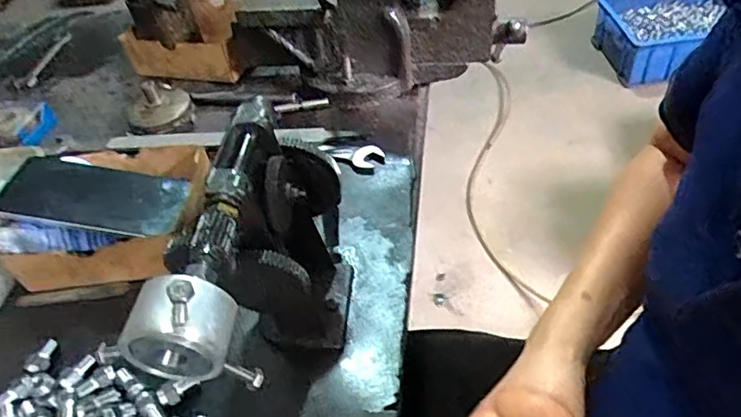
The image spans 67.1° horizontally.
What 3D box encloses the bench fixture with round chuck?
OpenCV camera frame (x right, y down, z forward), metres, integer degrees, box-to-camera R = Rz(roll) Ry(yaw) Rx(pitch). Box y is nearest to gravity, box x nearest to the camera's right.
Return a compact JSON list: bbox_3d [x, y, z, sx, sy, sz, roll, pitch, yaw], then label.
[{"bbox_3d":[-0.064,0.046,0.367,0.076,0.179,0.199,9,46,13],"label":"bench fixture with round chuck"}]

